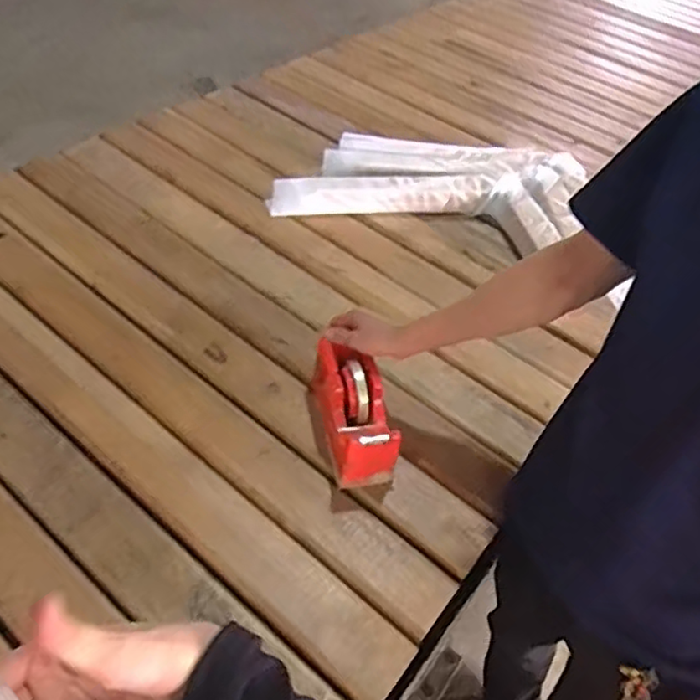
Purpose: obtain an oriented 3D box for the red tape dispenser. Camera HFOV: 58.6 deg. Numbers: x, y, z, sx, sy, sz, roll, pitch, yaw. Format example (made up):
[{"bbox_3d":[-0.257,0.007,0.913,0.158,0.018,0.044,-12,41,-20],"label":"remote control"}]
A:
[{"bbox_3d":[0.005,0.081,0.869,0.082,0.098,0.191,-11,62,-12],"label":"red tape dispenser"}]

